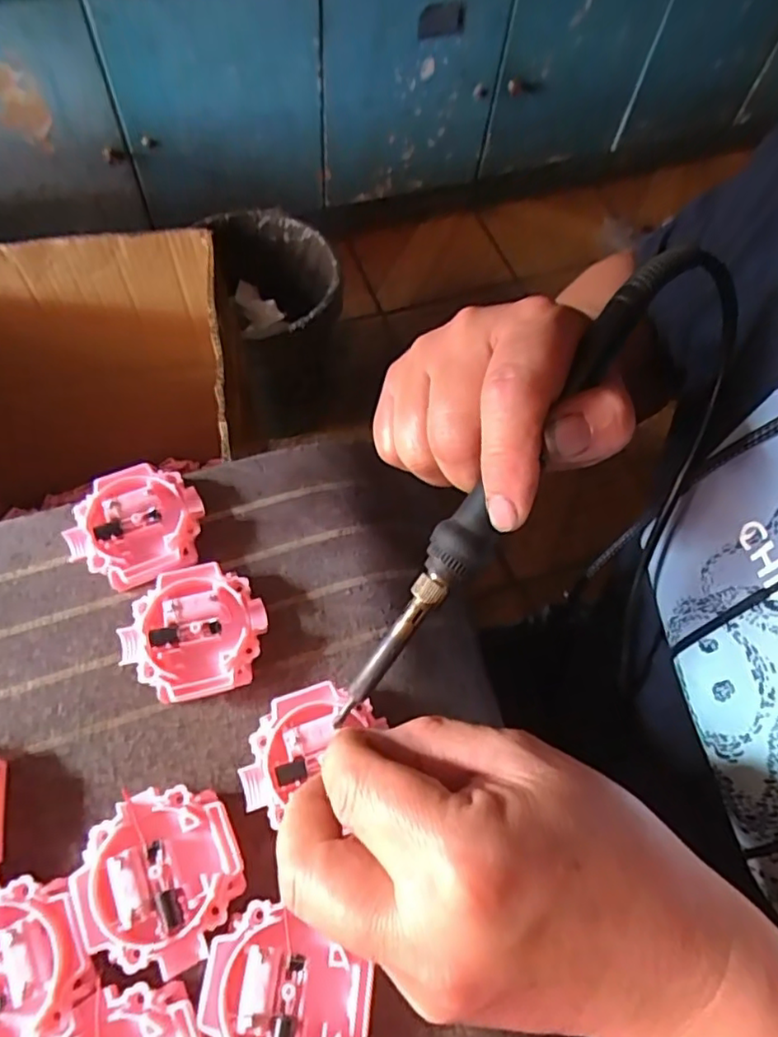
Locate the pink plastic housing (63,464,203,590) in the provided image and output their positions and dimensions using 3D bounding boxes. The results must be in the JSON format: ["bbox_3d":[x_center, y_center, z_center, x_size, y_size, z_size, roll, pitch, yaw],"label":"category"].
[{"bbox_3d":[-0.109,0.003,0.267,0.053,0.014,0.050,1,64,-3],"label":"pink plastic housing"}]

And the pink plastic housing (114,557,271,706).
[{"bbox_3d":[-0.078,0.045,0.247,0.054,0.014,0.051,-13,66,-10],"label":"pink plastic housing"}]

